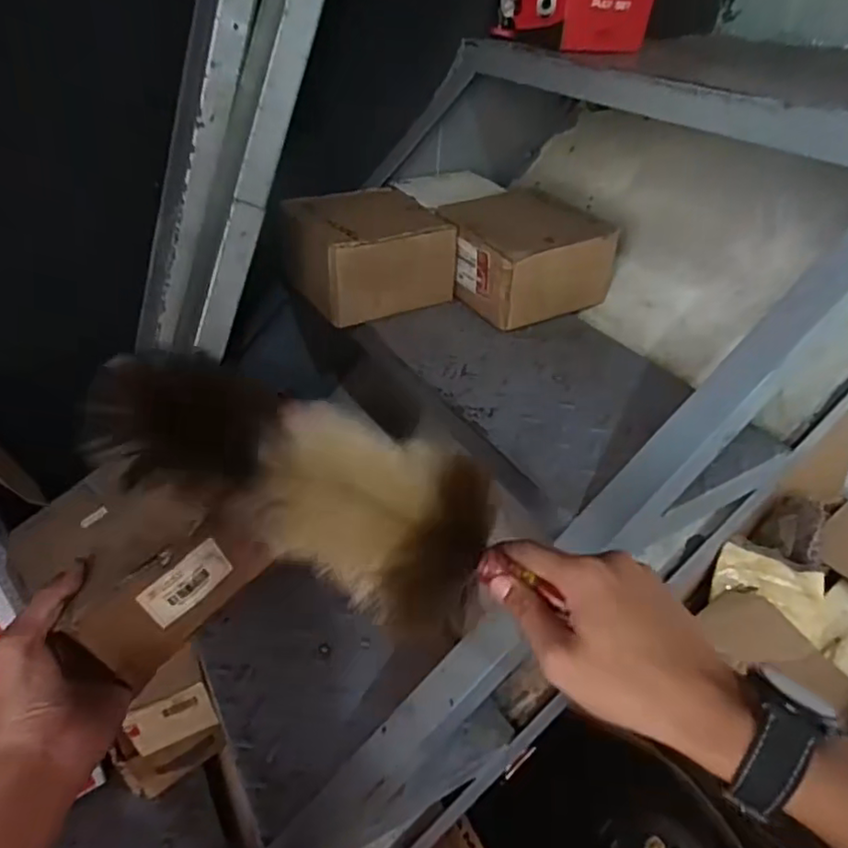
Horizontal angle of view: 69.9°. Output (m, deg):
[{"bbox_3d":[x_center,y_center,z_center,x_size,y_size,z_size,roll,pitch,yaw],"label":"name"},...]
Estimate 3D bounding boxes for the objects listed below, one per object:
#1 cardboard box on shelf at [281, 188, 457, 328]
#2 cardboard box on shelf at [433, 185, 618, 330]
[{"bbox_3d":[-0.067,-0.217,0.774,0.186,0.109,0.131,-22,42,-27],"label":"cardboard box on shelf"},{"bbox_3d":[0.131,-0.223,0.801,0.185,0.106,0.171,-19,41,-24],"label":"cardboard box on shelf"}]

